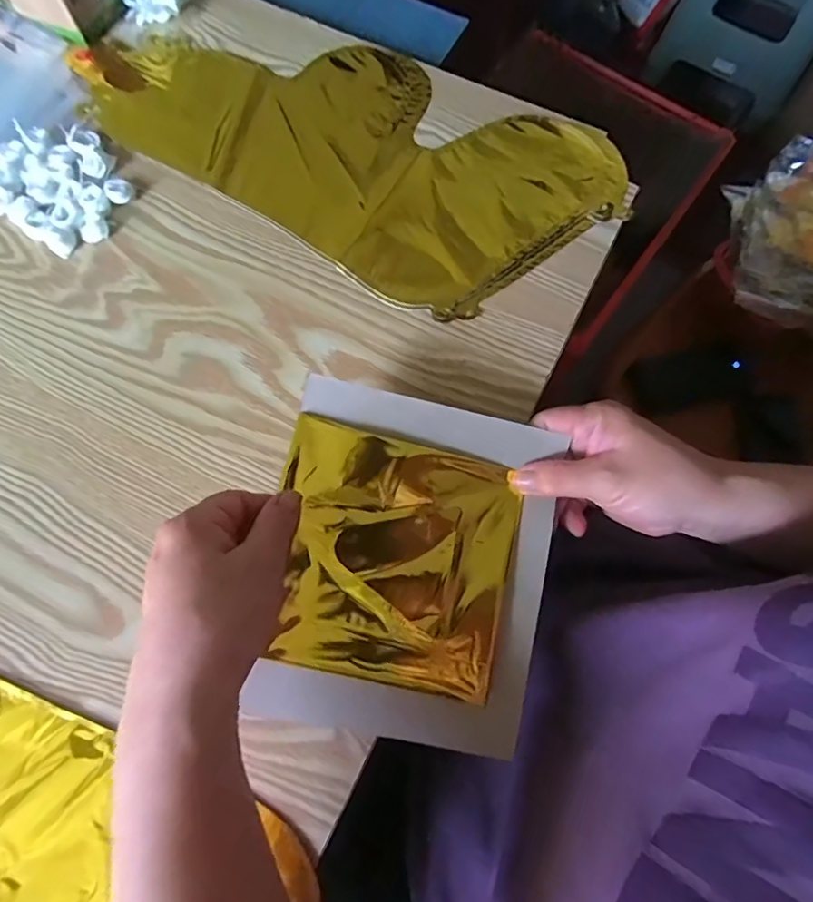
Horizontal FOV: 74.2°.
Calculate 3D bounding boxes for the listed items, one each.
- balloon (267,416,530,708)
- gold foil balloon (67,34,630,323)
[{"bbox_3d":[-0.007,0.060,0.309,0.138,0.006,0.133,15,76,-6],"label":"balloon"},{"bbox_3d":[-0.058,-0.252,0.430,0.432,0.010,0.208,27,73,8],"label":"gold foil balloon"}]

